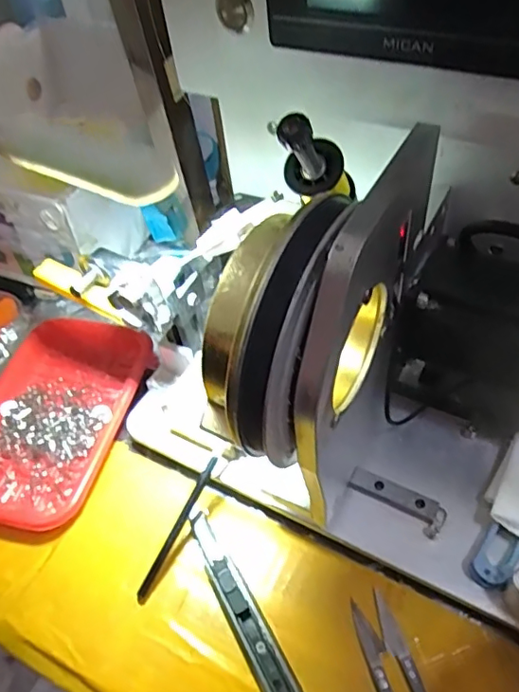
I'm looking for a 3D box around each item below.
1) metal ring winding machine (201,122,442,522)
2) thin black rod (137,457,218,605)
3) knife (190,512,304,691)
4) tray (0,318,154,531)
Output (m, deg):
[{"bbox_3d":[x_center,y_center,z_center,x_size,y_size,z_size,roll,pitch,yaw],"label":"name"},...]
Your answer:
[{"bbox_3d":[0.027,-0.017,0.244,0.057,0.110,0.143,22,57,24],"label":"metal ring winding machine"},{"bbox_3d":[-0.050,0.111,0.334,0.006,0.007,0.091,22,75,25],"label":"thin black rod"},{"bbox_3d":[-0.003,0.158,0.297,0.017,0.016,0.152,-28,53,-14],"label":"knife"},{"bbox_3d":[-0.152,0.050,0.403,0.111,0.022,0.172,4,52,12],"label":"tray"}]

